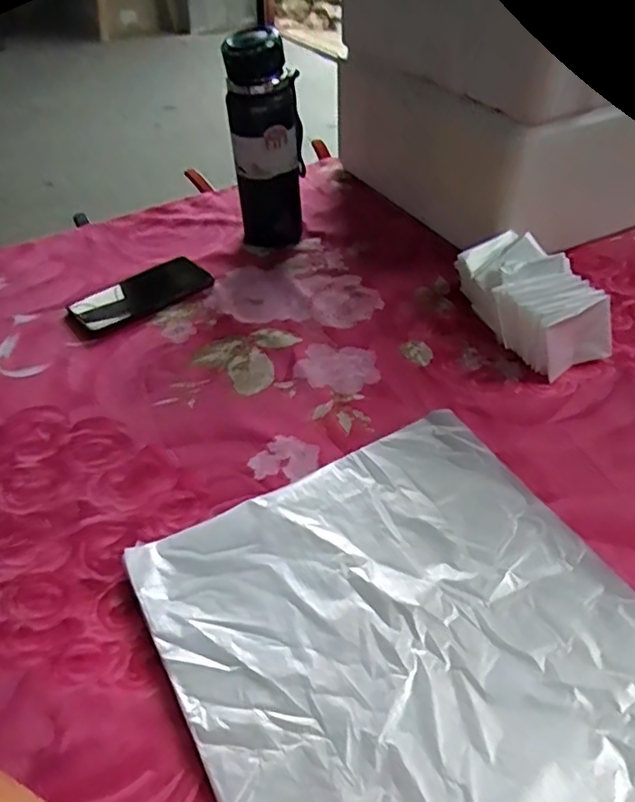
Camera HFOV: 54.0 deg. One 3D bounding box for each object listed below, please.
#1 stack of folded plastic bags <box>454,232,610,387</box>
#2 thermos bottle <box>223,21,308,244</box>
[{"bbox_3d":[0.227,-0.106,0.662,0.089,0.070,0.167,-18,45,-15],"label":"stack of folded plastic bags"},{"bbox_3d":[-0.061,-0.312,0.756,0.080,0.245,0.076,-4,43,0],"label":"thermos bottle"}]

